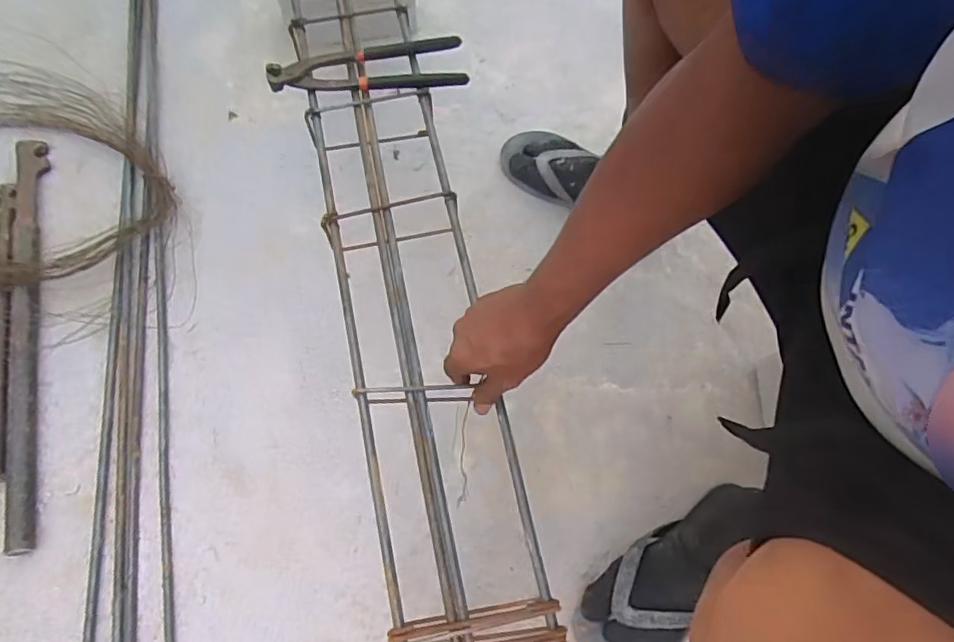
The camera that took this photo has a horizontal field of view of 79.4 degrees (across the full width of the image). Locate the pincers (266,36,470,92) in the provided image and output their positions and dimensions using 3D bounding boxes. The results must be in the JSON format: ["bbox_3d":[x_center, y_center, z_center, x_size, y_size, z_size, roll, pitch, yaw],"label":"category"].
[{"bbox_3d":[-0.124,-0.285,0.650,0.216,0.026,0.064,-6,69,-5],"label":"pincers"}]

